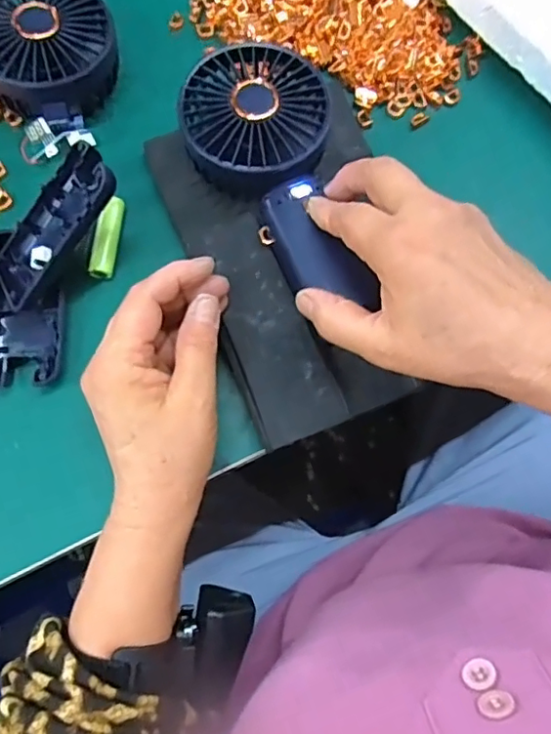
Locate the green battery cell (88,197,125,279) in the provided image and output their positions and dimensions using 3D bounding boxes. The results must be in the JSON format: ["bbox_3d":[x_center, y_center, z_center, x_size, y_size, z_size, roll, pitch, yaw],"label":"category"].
[{"bbox_3d":[-0.103,-0.079,0.349,0.014,0.017,0.050,7,75,0],"label":"green battery cell"}]

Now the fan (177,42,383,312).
[{"bbox_3d":[0.004,-0.107,0.329,0.084,0.032,0.166,-21,81,-6],"label":"fan"}]

